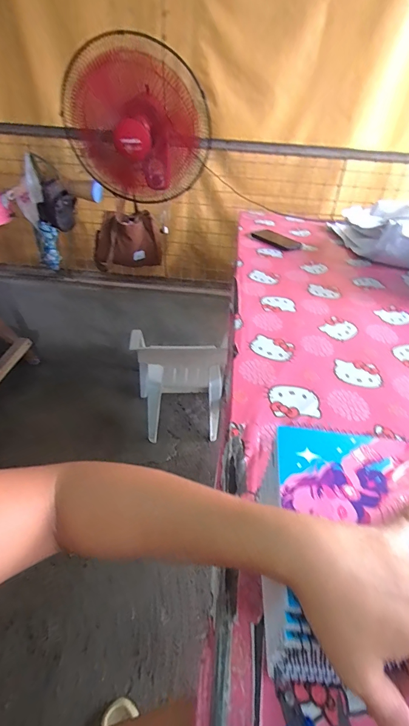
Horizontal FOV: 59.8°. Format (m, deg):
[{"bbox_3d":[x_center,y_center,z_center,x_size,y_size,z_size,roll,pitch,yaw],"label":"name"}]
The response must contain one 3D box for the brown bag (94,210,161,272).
[{"bbox_3d":[-0.318,-0.496,1.472,0.276,0.222,0.130,-5,38,-11],"label":"brown bag"}]

